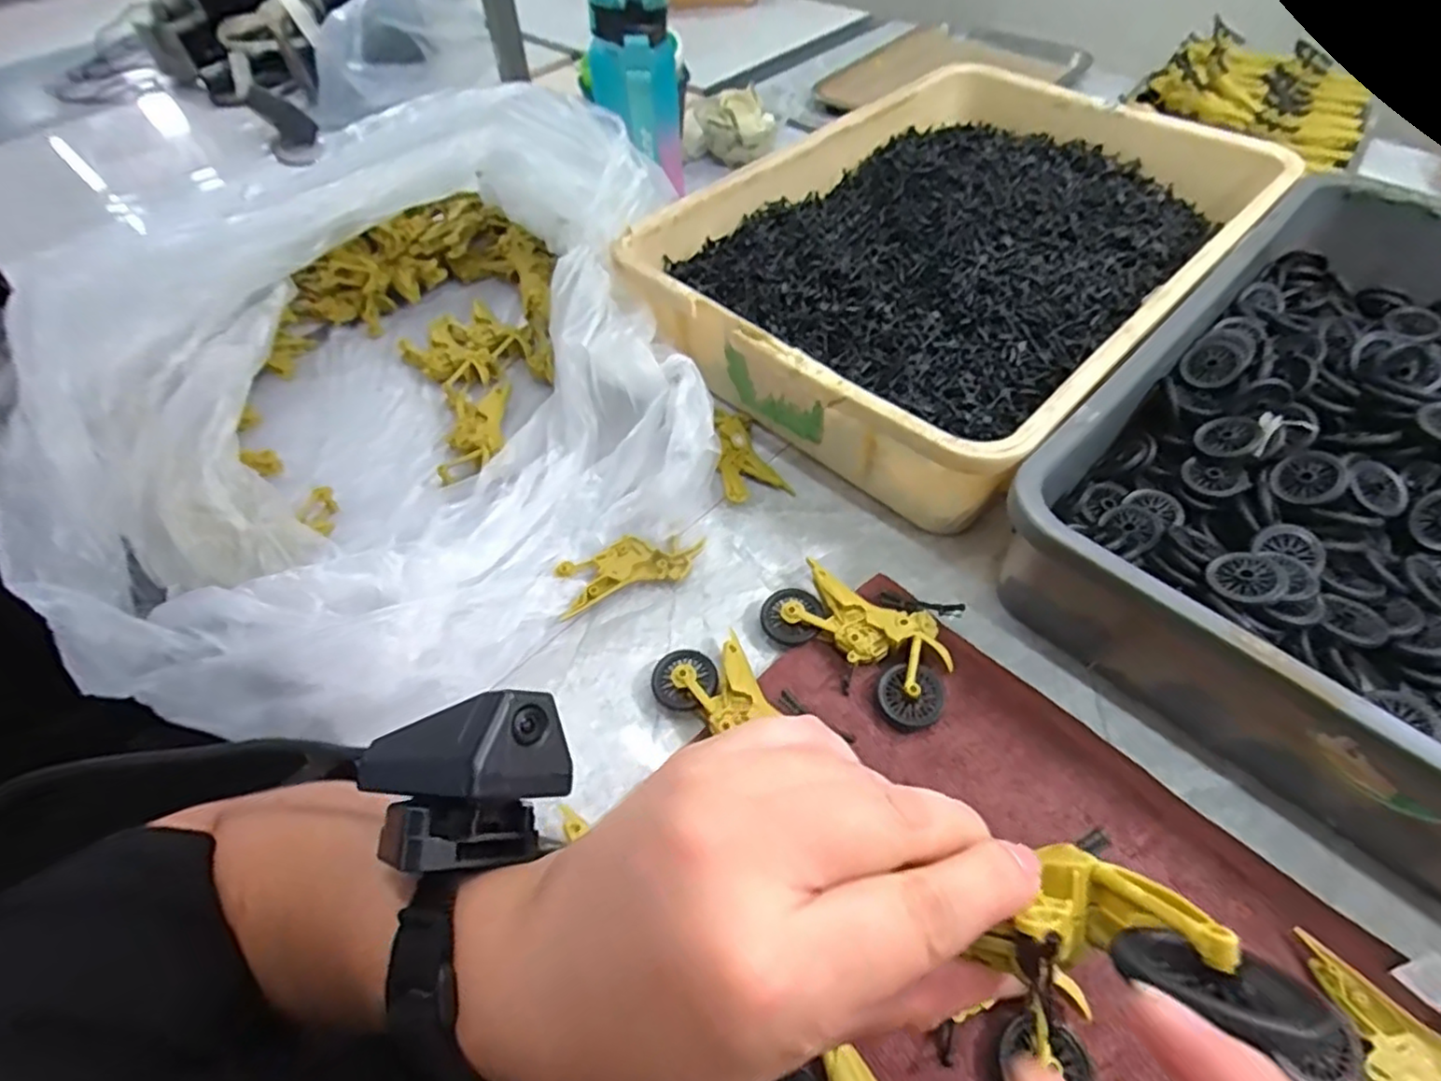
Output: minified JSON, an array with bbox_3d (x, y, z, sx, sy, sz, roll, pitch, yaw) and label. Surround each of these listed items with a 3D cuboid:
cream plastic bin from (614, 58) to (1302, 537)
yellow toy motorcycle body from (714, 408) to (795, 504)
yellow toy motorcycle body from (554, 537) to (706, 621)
[{"bbox_3d":[0.209,-0.253,0.590,0.357,0.095,0.525,36,62,26],"label":"cream plastic bin"},{"bbox_3d":[0.018,-0.066,0.505,0.045,0.021,0.083,-14,53,-8],"label":"yellow toy motorcycle body"},{"bbox_3d":[-0.060,0.018,0.444,0.096,0.014,0.039,-18,54,-10],"label":"yellow toy motorcycle body"}]

